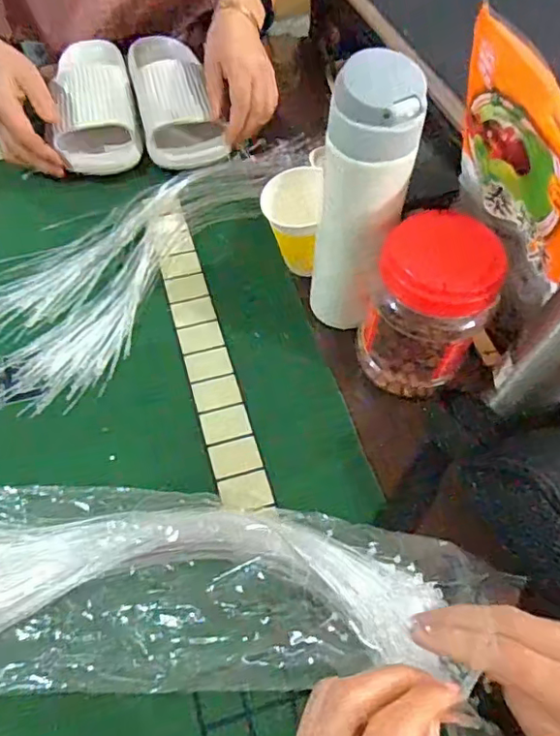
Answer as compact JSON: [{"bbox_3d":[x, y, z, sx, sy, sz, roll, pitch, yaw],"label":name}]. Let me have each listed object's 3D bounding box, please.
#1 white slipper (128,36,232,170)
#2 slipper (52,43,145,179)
[{"bbox_3d":[-0.127,-0.329,0.667,0.092,0.054,0.240,-13,58,-8],"label":"white slipper"},{"bbox_3d":[-0.216,-0.318,0.661,0.084,0.053,0.221,-9,58,-6],"label":"slipper"}]

